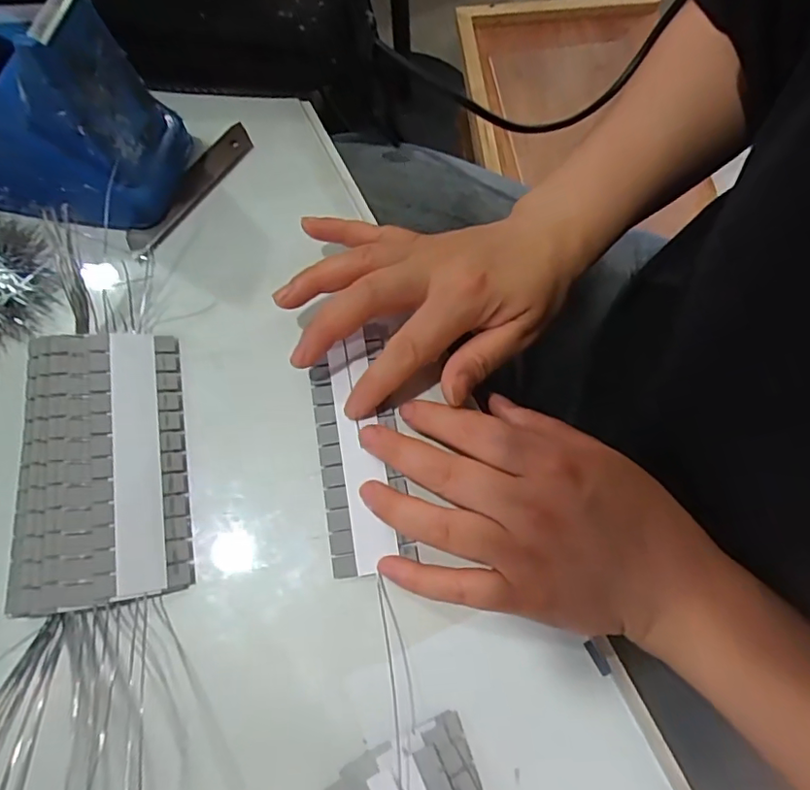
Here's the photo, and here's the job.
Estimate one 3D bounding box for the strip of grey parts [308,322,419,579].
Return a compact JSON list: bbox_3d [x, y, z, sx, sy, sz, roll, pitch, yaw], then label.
[{"bbox_3d":[-0.024,0.024,0.278,0.040,0.005,0.122,-6,71,-1],"label":"strip of grey parts"}]

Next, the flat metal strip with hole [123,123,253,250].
[{"bbox_3d":[-0.124,-0.122,0.325,0.023,0.009,0.099,25,71,18],"label":"flat metal strip with hole"}]

